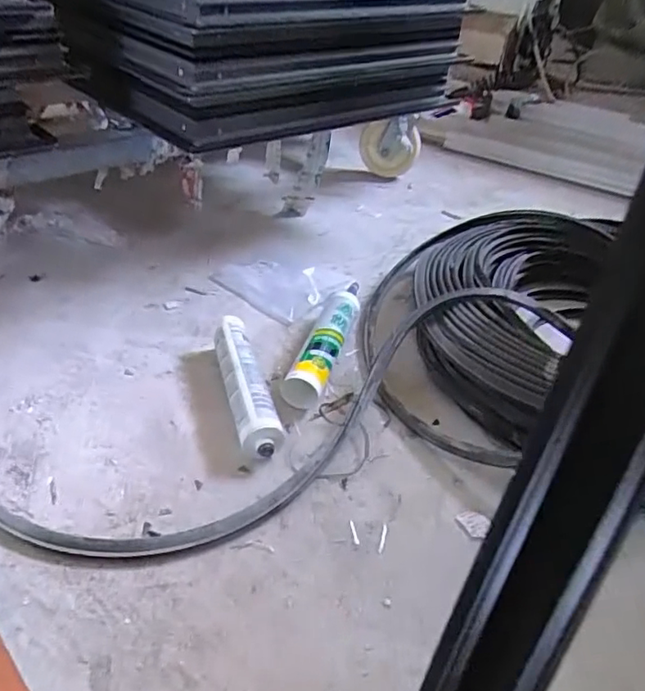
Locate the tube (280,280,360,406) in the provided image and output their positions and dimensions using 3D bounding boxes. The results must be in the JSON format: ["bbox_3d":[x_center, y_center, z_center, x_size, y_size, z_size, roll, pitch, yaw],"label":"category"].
[{"bbox_3d":[0.014,-0.018,0.820,0.055,0.052,0.286,15,38,14],"label":"tube"}]

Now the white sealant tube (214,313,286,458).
[{"bbox_3d":[-0.098,0.047,0.719,0.051,0.055,0.230,-9,39,-17],"label":"white sealant tube"}]

